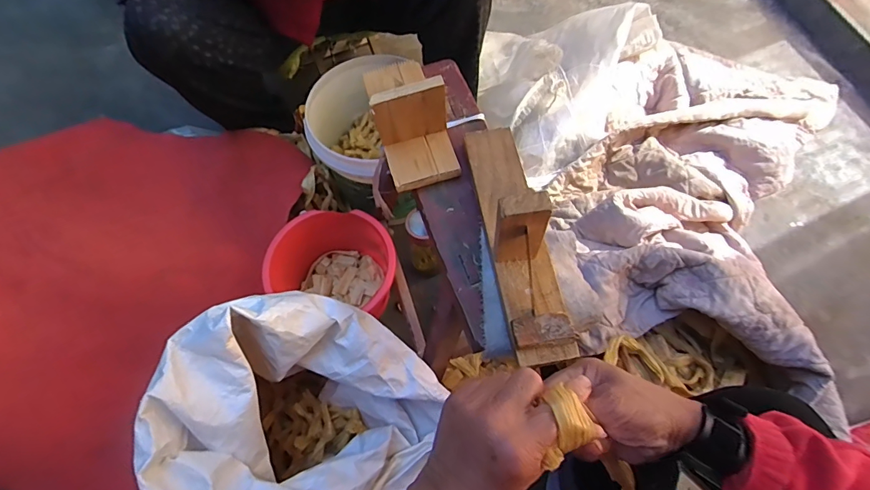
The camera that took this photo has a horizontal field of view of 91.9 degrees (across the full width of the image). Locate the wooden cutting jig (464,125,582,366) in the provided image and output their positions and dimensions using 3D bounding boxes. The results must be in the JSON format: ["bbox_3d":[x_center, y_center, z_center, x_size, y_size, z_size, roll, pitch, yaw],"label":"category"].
[{"bbox_3d":[0.086,-0.032,0.411,0.069,0.109,0.275,-10,65,-6],"label":"wooden cutting jig"}]

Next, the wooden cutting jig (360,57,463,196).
[{"bbox_3d":[-0.033,-0.172,0.498,0.087,0.087,0.189,-15,66,-8],"label":"wooden cutting jig"}]

